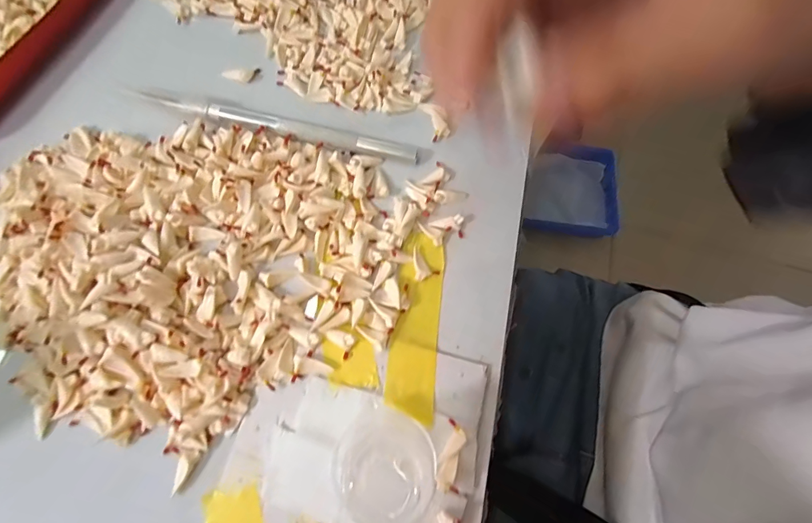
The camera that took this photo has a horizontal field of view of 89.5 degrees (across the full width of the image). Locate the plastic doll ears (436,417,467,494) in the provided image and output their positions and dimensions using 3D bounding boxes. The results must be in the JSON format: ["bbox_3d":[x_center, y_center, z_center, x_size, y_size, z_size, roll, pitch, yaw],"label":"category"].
[{"bbox_3d":[0.017,0.073,0.154,0.008,0.009,0.024,12,73,2],"label":"plastic doll ears"}]

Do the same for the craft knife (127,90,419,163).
[{"bbox_3d":[-0.061,-0.066,0.199,0.135,0.009,0.009,13,70,1],"label":"craft knife"}]

